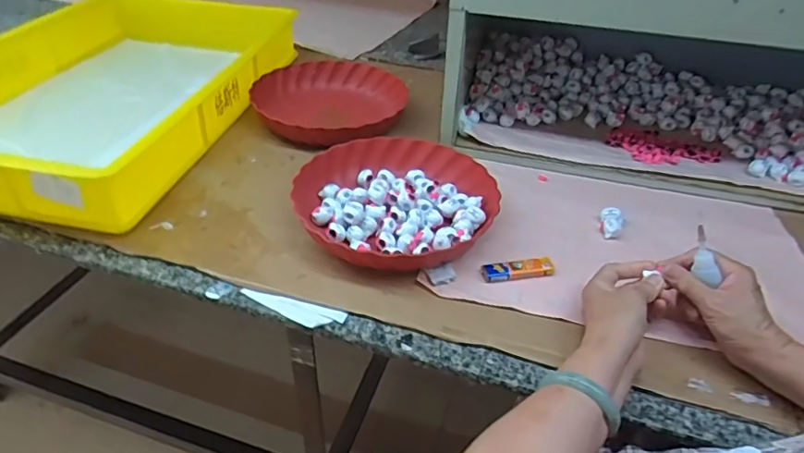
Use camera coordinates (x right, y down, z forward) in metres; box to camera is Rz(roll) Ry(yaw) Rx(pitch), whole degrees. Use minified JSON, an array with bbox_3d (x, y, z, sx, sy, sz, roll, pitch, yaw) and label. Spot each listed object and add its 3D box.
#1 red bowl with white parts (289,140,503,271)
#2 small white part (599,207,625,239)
[{"bbox_3d":[-0.007,-0.026,0.668,0.240,0.048,0.231,2,38,-2],"label":"red bowl with white parts"},{"bbox_3d":[0.260,-0.005,0.669,0.028,0.023,0.037,17,40,17],"label":"small white part"}]

